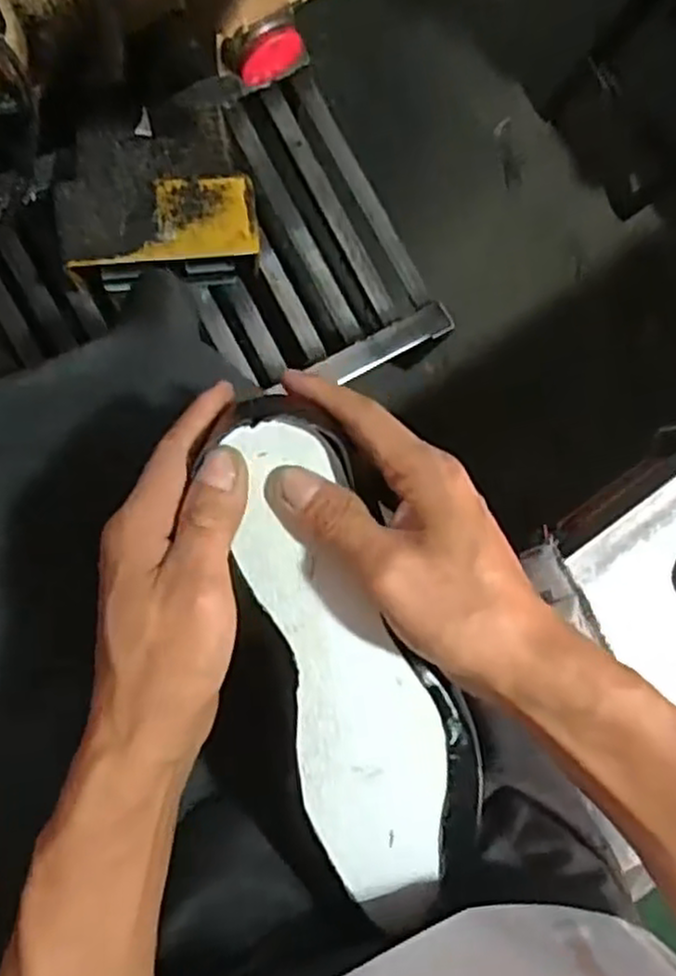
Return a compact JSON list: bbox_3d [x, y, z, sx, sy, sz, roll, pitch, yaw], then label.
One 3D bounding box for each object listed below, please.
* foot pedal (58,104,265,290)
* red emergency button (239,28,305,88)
[{"bbox_3d":[-0.222,-0.363,0.917,0.233,0.124,0.225,-11,89,-8],"label":"foot pedal"},{"bbox_3d":[-0.059,-0.391,0.675,0.060,0.038,0.021,-30,92,-8],"label":"red emergency button"}]

